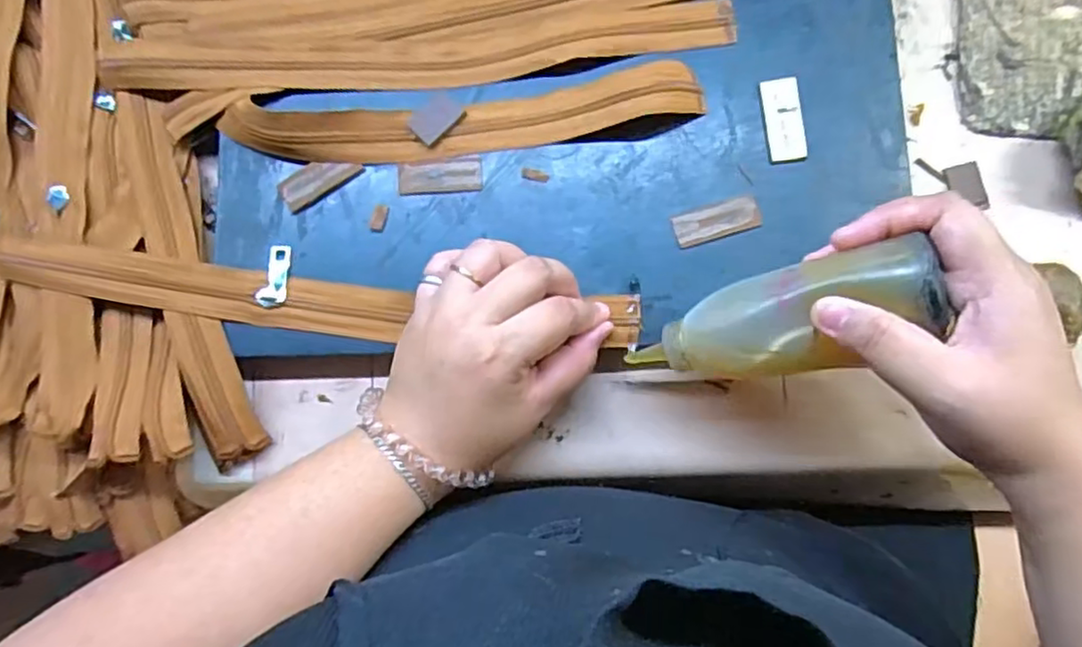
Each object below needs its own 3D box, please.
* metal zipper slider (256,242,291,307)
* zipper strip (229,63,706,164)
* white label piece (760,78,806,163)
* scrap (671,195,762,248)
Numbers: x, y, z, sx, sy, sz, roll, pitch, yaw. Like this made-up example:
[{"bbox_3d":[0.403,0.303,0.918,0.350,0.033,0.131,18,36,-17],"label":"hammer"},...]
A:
[{"bbox_3d":[-0.153,-0.028,0.377,0.015,0.009,0.037,10,83,3],"label":"metal zipper slider"},{"bbox_3d":[-0.045,-0.120,0.375,0.273,0.018,0.040,-6,82,1],"label":"zipper strip"},{"bbox_3d":[0.140,-0.118,0.376,0.021,0.004,0.050,-4,82,1],"label":"white label piece"},{"bbox_3d":[0.101,-0.059,0.372,0.049,0.004,0.019,-15,82,0],"label":"scrap"}]

